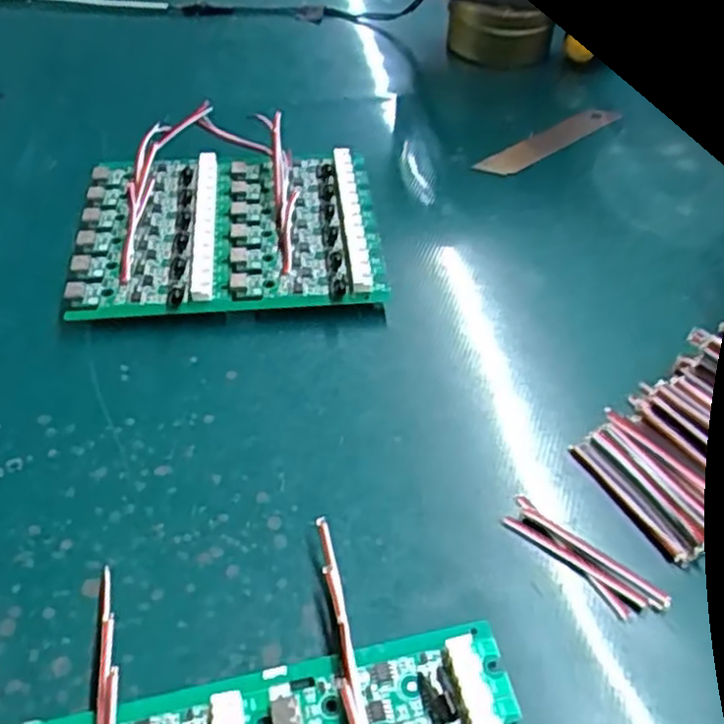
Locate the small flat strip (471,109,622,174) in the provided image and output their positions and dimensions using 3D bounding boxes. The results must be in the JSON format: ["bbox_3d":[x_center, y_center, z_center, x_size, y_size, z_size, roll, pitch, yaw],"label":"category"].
[{"bbox_3d":[0.093,-0.111,0.371,0.086,0.010,0.016,-28,54,-24],"label":"small flat strip"}]

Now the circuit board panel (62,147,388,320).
[{"bbox_3d":[-0.057,-0.056,0.314,0.122,0.020,0.090,-3,48,-4],"label":"circuit board panel"}]

